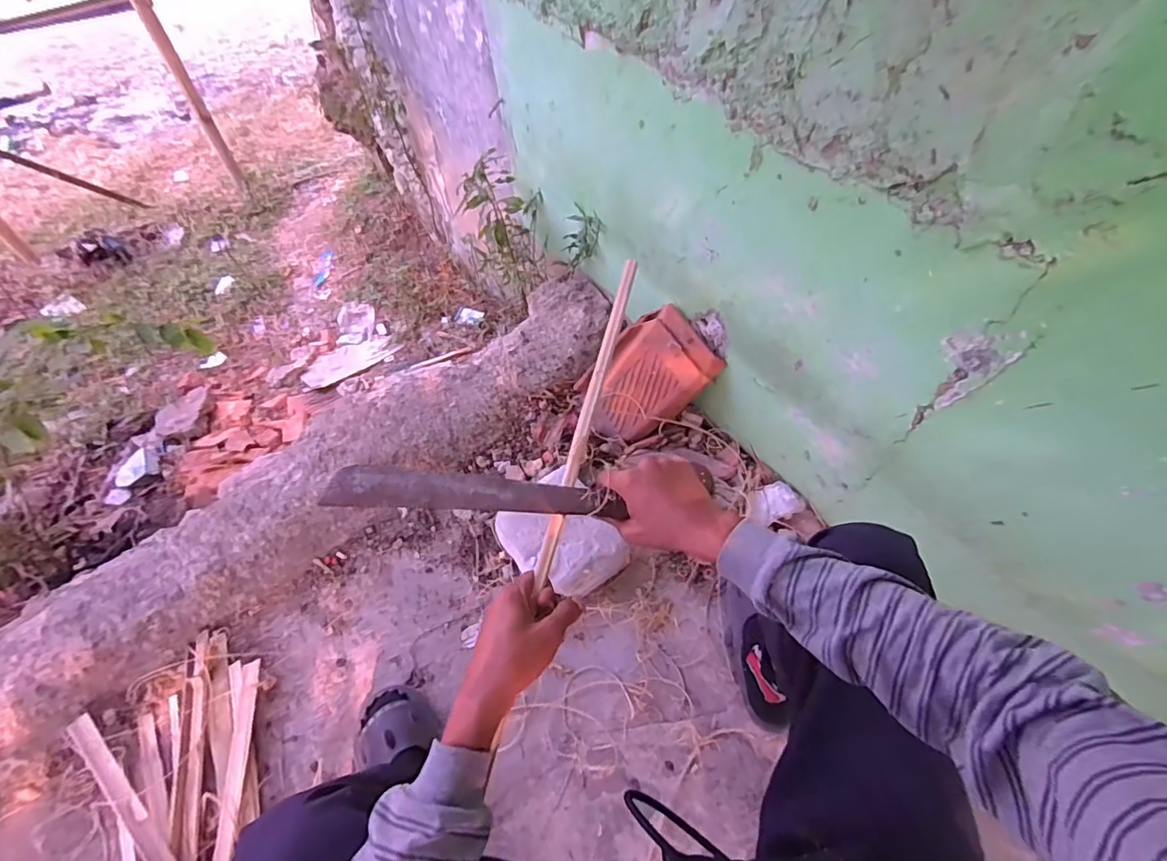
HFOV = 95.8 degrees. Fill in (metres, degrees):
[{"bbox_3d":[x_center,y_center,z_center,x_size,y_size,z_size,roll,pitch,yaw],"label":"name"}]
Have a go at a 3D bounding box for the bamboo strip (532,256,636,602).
[{"bbox_3d":[0.012,-0.040,0.627,0.020,0.014,0.449,12,61,8],"label":"bamboo strip"}]

